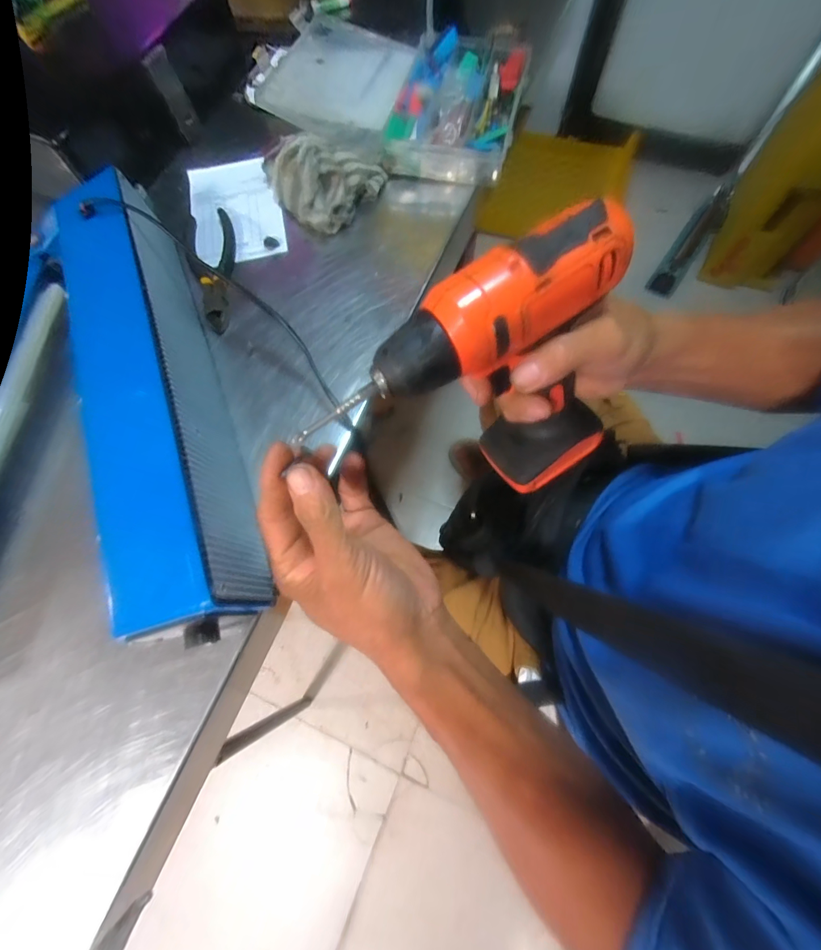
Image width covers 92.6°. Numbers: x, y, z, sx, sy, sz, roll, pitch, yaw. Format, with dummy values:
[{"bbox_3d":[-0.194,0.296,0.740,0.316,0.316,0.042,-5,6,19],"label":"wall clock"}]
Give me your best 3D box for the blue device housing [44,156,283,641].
[{"bbox_3d":[-0.196,-0.073,0.297,0.079,0.067,0.379,-23,70,-6],"label":"blue device housing"}]

